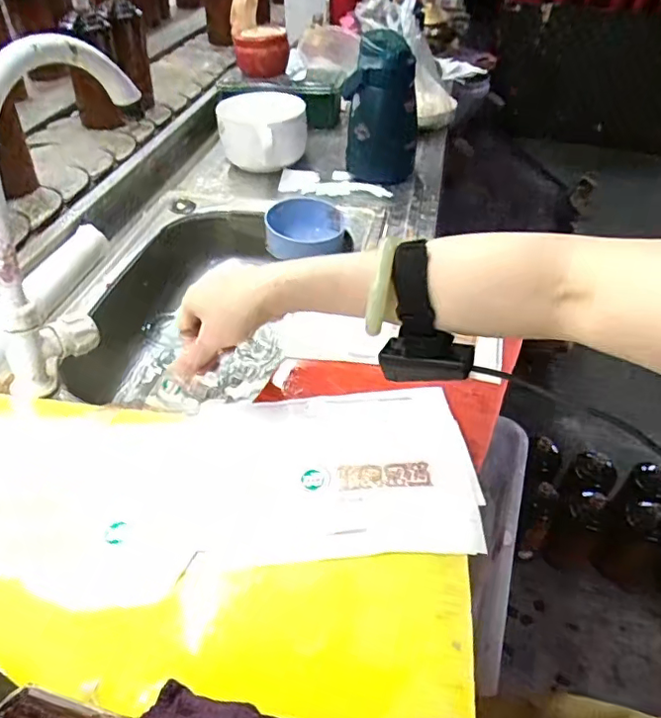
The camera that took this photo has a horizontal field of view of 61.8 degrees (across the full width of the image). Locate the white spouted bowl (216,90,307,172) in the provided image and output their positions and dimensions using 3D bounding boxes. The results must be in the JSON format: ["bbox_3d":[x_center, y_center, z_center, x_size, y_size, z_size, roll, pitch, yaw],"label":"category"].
[{"bbox_3d":[-0.111,-0.370,0.903,0.121,0.108,0.114,2,44,-2],"label":"white spouted bowl"}]

